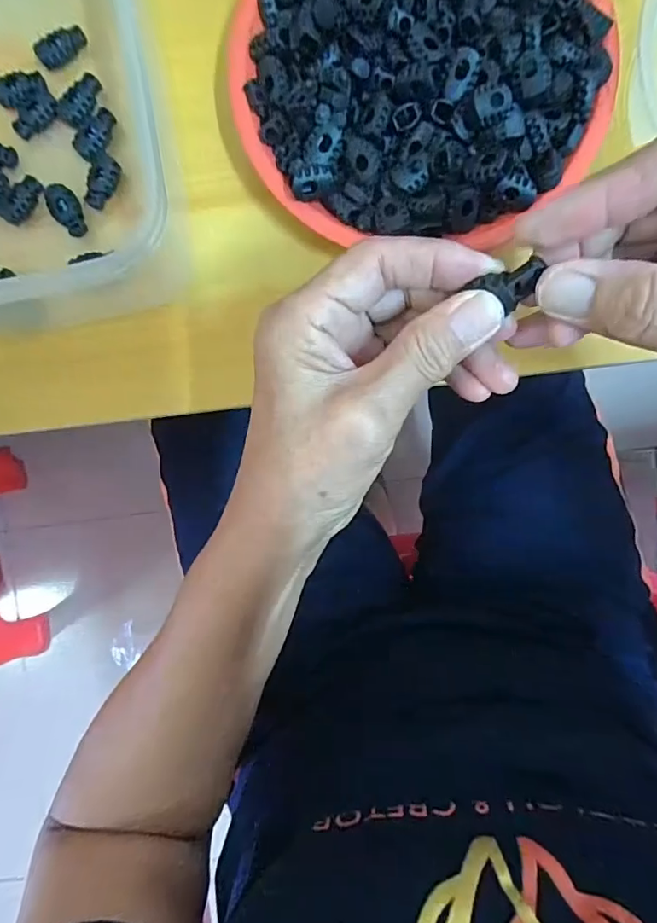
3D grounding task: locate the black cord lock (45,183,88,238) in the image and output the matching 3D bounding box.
[{"bbox_3d":[-0.149,-0.144,0.282,0.016,0.006,0.029,-36,89,2],"label":"black cord lock"}]

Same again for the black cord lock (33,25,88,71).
[{"bbox_3d":[-0.150,-0.233,0.277,0.029,0.009,0.010,-32,89,2],"label":"black cord lock"}]

